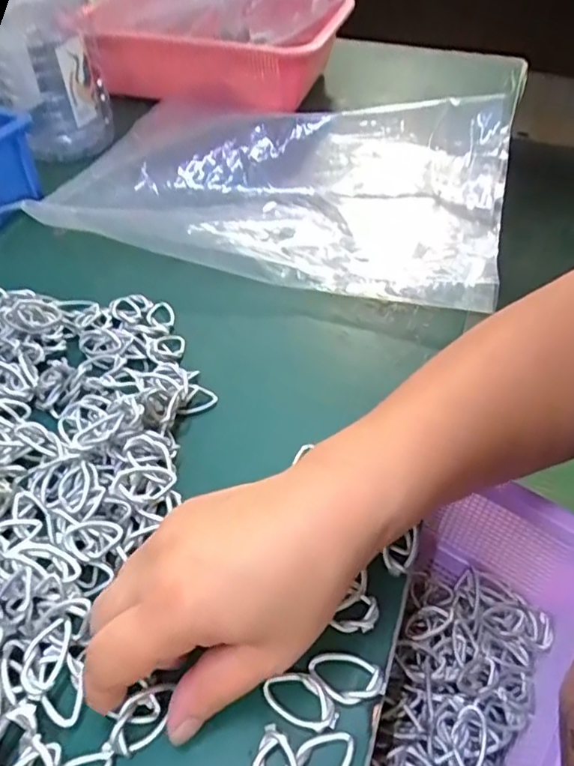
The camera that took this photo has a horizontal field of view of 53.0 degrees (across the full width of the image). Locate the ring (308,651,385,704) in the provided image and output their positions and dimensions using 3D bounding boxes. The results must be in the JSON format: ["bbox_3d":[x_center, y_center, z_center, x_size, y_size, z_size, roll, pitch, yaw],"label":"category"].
[{"bbox_3d":[0.026,0.127,0.250,0.033,0.004,0.019,13,46,10],"label":"ring"}]

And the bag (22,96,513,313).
[{"bbox_3d":[-0.004,-0.192,0.514,0.391,0.063,0.254,14,53,10],"label":"bag"}]

